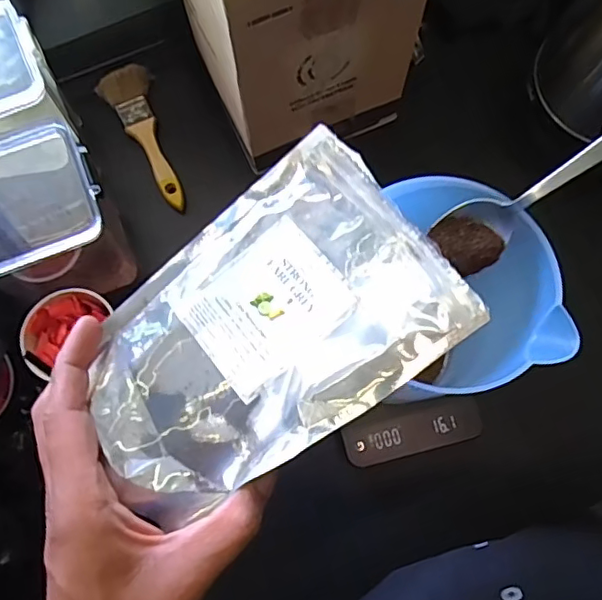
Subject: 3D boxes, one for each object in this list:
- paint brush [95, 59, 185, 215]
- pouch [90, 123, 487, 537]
[{"bbox_3d":[-0.162,-0.170,0.593,0.052,0.017,0.173,-23,76,-7],"label":"paint brush"},{"bbox_3d":[-0.020,0.017,0.279,0.175,0.055,0.118,-36,78,-10],"label":"pouch"}]

